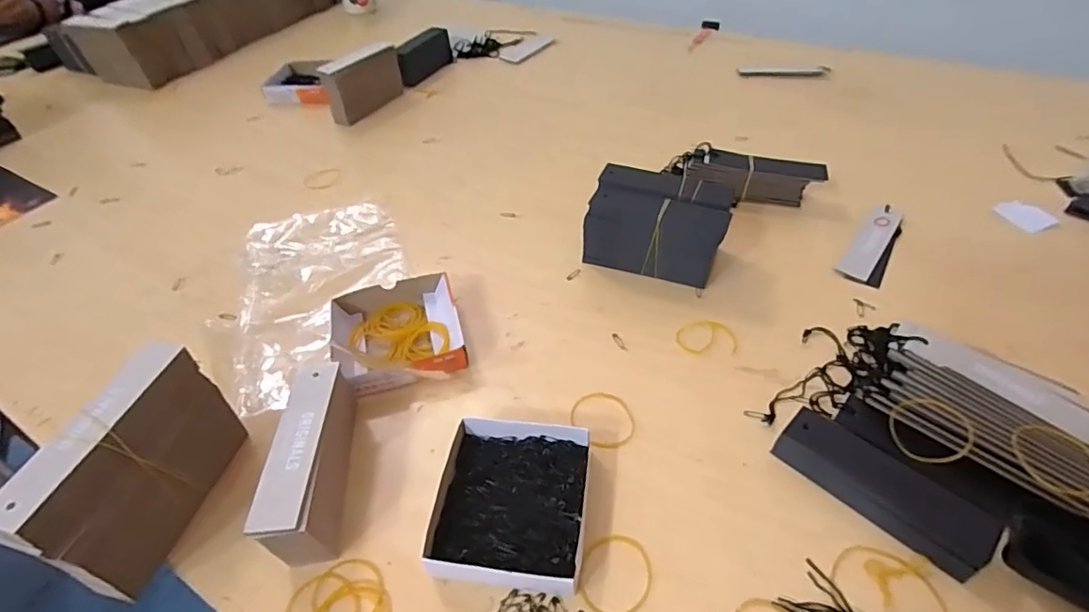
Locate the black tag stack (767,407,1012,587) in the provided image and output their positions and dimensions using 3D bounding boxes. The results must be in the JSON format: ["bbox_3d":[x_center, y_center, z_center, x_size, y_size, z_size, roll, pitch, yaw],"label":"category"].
[{"bbox_3d":[0.219,0.119,0.351,0.123,0.025,0.045,31,56,31],"label":"black tag stack"}]

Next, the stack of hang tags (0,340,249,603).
[{"bbox_3d":[-0.261,0.106,0.346,0.028,0.111,0.124,9,47,14],"label":"stack of hang tags"}]

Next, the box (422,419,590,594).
[{"bbox_3d":[-0.021,0.130,0.364,0.097,0.025,0.107,3,46,9],"label":"box"}]

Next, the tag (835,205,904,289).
[{"bbox_3d":[0.336,-0.063,0.537,0.037,0.008,0.121,28,54,29],"label":"tag"}]

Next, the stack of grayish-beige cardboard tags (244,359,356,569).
[{"bbox_3d":[-0.160,0.109,0.370,0.037,0.061,0.134,-6,45,-1],"label":"stack of grayish-beige cardboard tags"}]

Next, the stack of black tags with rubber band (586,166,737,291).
[{"bbox_3d":[0.111,-0.077,0.523,0.126,0.078,0.073,13,48,17],"label":"stack of black tags with rubber band"}]

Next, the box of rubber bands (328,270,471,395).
[{"bbox_3d":[-0.130,0.026,0.473,0.108,0.030,0.114,-14,46,-9],"label":"box of rubber bands"}]

